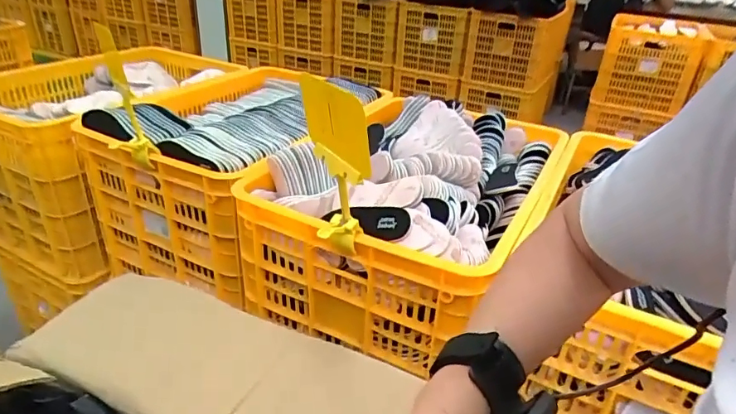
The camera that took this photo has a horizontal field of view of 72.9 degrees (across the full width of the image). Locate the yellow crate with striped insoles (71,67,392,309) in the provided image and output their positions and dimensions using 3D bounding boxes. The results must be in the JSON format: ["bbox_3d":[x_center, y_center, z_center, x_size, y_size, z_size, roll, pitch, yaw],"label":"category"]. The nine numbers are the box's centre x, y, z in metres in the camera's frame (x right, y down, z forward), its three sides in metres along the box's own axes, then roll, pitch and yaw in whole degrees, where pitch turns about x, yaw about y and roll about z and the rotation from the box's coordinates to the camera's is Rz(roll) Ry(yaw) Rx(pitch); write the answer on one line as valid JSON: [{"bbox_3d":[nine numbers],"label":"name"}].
[{"bbox_3d":[-0.255,-0.099,1.095,0.368,0.281,0.561,18,32,23],"label":"yellow crate with striped insoles"}]

